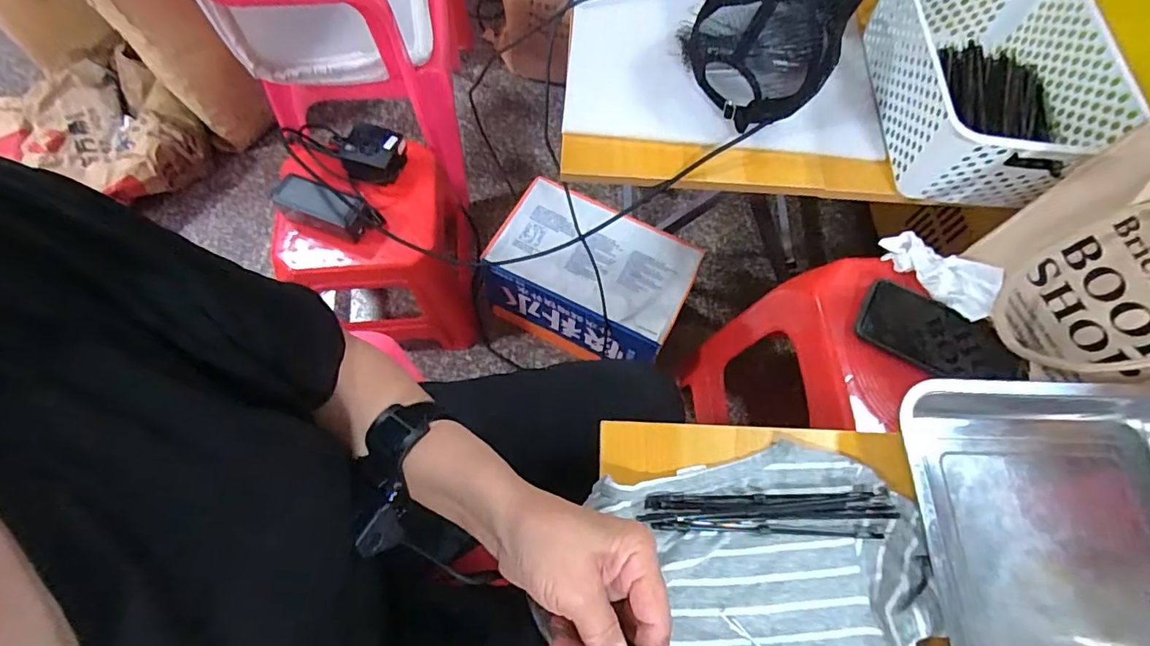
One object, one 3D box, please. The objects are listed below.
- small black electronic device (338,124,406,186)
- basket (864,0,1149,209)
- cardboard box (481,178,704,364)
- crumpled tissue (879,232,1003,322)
[{"bbox_3d":[-0.315,-0.264,0.836,0.095,0.037,0.087,9,67,1],"label":"small black electronic device"},{"bbox_3d":[0.466,-0.279,0.603,0.206,0.104,0.307,2,67,-2],"label":"basket"},{"bbox_3d":[0.024,-0.072,0.991,0.335,0.207,0.214,23,68,7],"label":"cardboard box"},{"bbox_3d":[0.400,-0.061,0.583,0.063,0.029,0.122,-42,75,-18],"label":"crumpled tissue"}]

